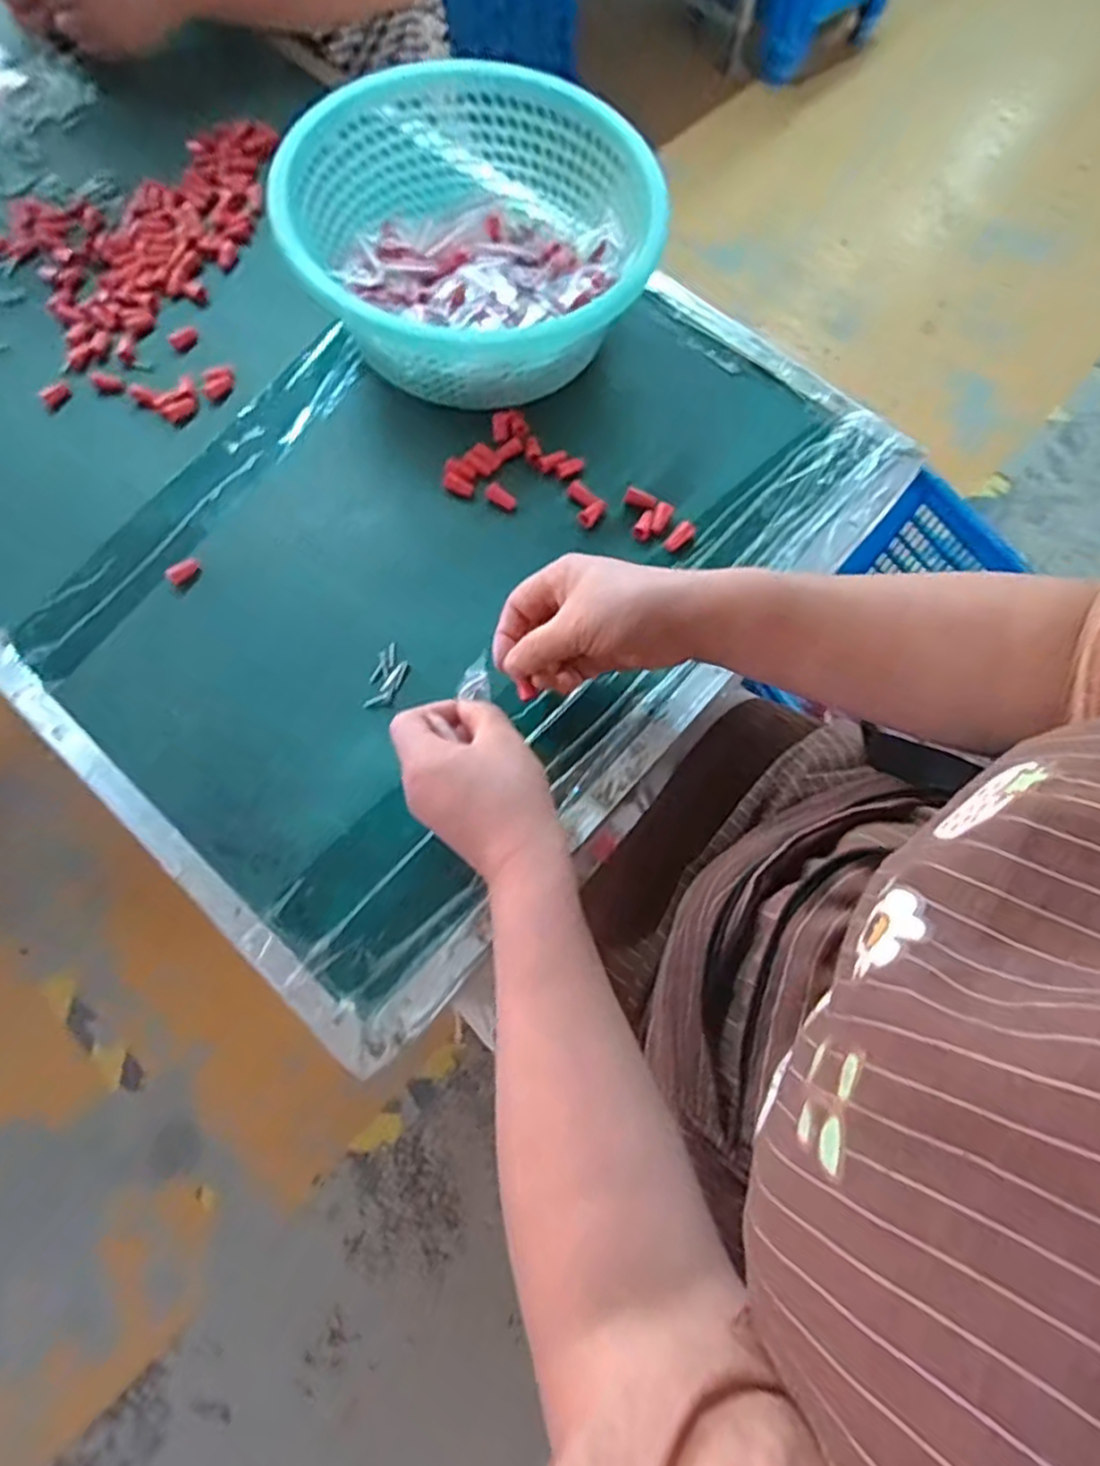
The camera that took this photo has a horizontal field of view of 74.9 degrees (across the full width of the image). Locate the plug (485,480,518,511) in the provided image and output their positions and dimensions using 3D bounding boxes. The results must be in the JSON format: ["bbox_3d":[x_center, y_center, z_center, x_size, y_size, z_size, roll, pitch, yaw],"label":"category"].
[{"bbox_3d":[-0.038,-0.180,0.550,0.027,0.007,0.014,36,75,9],"label":"plug"}]

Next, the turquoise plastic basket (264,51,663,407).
[{"bbox_3d":[-0.065,-0.374,0.555,0.246,0.103,0.252,1,72,-2],"label":"turquoise plastic basket"}]

